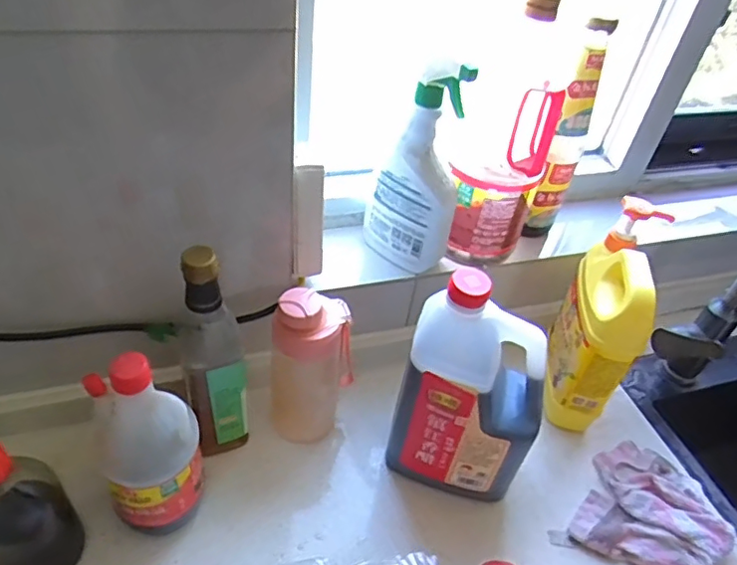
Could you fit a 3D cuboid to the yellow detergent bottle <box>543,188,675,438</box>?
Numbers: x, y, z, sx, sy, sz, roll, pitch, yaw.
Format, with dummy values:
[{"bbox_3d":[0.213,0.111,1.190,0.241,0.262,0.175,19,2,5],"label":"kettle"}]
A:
[{"bbox_3d":[0.270,0.049,0.675,0.072,0.248,0.150,17,45,9],"label":"yellow detergent bottle"}]

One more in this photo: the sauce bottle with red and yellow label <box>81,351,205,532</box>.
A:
[{"bbox_3d":[-0.188,0.138,0.492,0.084,0.181,0.068,-15,48,-22],"label":"sauce bottle with red and yellow label"}]

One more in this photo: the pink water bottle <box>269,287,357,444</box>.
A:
[{"bbox_3d":[-0.059,0.092,0.605,0.086,0.194,0.063,0,45,-8],"label":"pink water bottle"}]

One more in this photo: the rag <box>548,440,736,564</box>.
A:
[{"bbox_3d":[0.300,0.254,0.617,0.175,0.035,0.140,-28,54,-31],"label":"rag"}]

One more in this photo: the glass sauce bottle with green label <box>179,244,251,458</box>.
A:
[{"bbox_3d":[-0.152,0.071,0.564,0.051,0.264,0.073,-7,46,-15],"label":"glass sauce bottle with green label"}]

